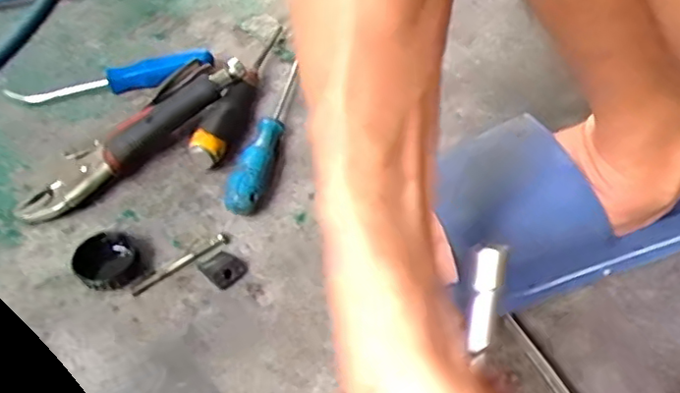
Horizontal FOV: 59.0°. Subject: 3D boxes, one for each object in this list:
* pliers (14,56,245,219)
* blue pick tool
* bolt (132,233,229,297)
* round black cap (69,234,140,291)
[{"bbox_3d":[-0.178,-0.054,0.511,0.058,0.039,0.213,35,60,30],"label":"pliers"},{"bbox_3d":[-0.214,-0.108,0.567,0.187,0.025,0.028,-14,49,-6],"label":"blue pick tool"},{"bbox_3d":[-0.117,0.049,0.441,0.077,0.004,0.008,-31,53,-20],"label":"bolt"},{"bbox_3d":[-0.170,0.047,0.438,0.042,0.016,0.042,-3,49,3],"label":"round black cap"}]

